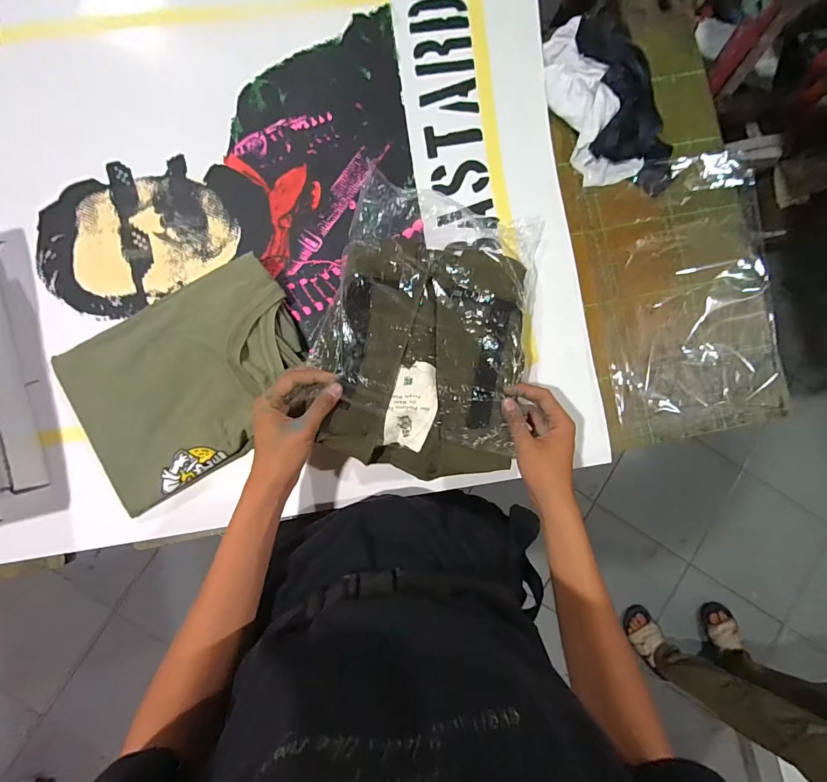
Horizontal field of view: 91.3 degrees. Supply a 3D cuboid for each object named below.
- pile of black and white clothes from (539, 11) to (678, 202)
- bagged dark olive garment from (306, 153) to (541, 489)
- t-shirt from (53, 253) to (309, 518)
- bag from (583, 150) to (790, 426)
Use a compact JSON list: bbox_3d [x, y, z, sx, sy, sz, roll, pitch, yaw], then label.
[{"bbox_3d":[0.267,-0.383,0.538,0.134,0.050,0.248,-23,87,-3],"label":"pile of black and white clothes"},{"bbox_3d":[0.017,-0.085,0.494,0.236,0.036,0.351,13,72,-1],"label":"bagged dark olive garment"},{"bbox_3d":[-0.276,-0.015,0.510,0.289,0.036,0.217,-32,87,-4],"label":"t-shirt"},{"bbox_3d":[0.370,-0.137,0.545,0.241,0.028,0.354,-5,87,-4],"label":"bag"}]

